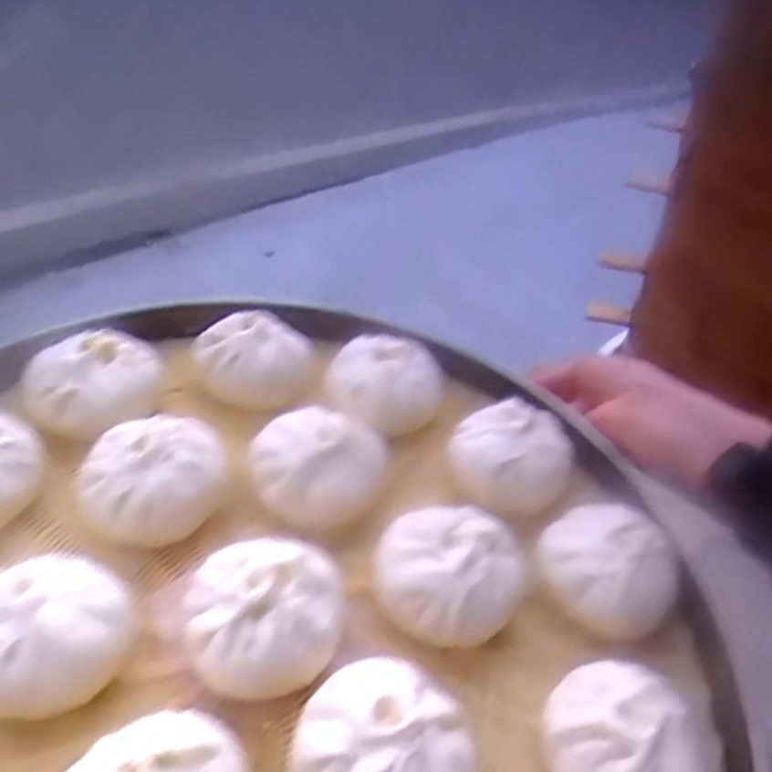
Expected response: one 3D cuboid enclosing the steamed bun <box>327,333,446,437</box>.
[{"bbox_3d":[0.004,-0.007,0.475,0.076,0.040,0.070,13,50,14],"label":"steamed bun"}]

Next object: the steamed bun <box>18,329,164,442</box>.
[{"bbox_3d":[-0.181,-0.004,0.432,0.060,0.035,0.076,34,58,29],"label":"steamed bun"}]

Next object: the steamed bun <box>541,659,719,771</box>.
[{"bbox_3d":[0.108,0.161,0.313,0.070,0.035,0.074,12,50,13],"label":"steamed bun"}]

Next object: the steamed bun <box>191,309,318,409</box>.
[{"bbox_3d":[-0.088,-0.021,0.463,0.075,0.039,0.063,-15,49,-10],"label":"steamed bun"}]

